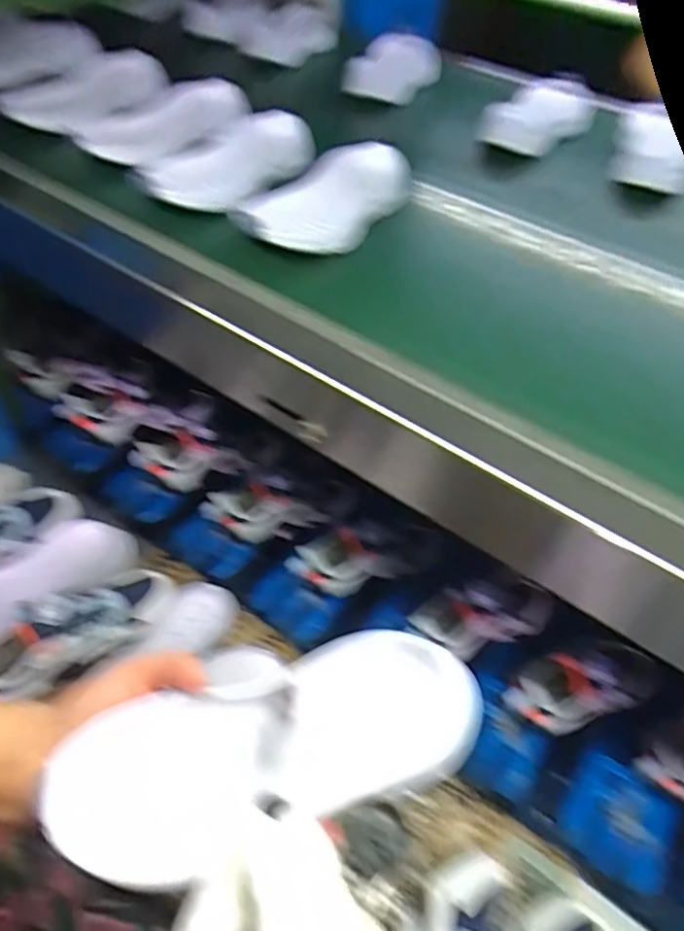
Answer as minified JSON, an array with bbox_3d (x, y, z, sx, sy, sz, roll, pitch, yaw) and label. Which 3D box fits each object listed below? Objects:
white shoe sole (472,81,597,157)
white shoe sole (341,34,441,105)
[{"bbox_3d":[0.240,-0.414,0.694,0.081,0.033,0.179,37,57,24],"label":"white shoe sole"},{"bbox_3d":[0.074,-0.525,0.760,0.097,0.034,0.236,16,51,9],"label":"white shoe sole"}]

